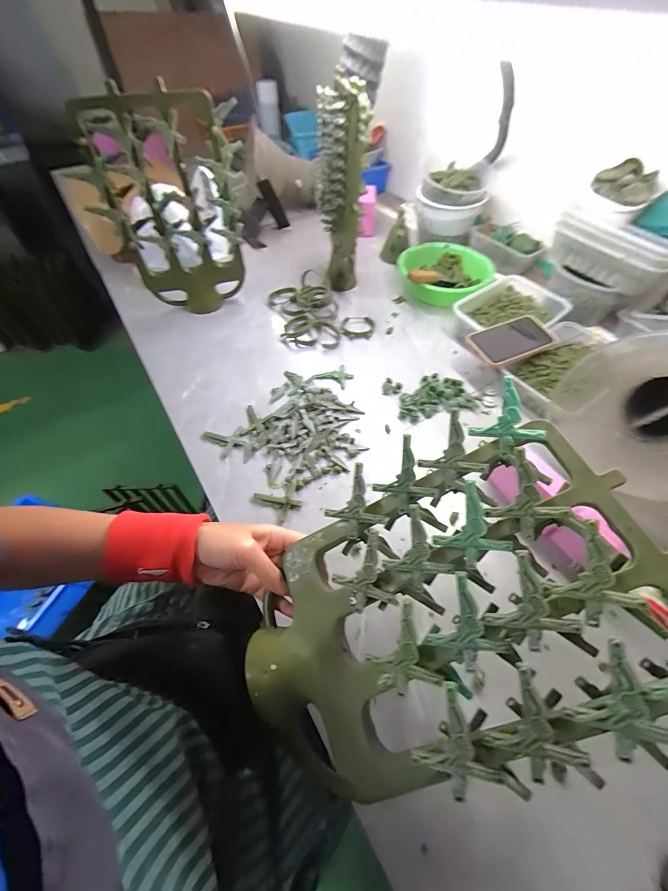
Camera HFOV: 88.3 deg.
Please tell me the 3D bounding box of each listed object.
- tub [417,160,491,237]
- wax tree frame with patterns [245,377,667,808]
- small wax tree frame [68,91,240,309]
[{"bbox_3d":[0.296,-0.600,0.848,0.164,0.112,0.135,-14,56,-9],"label":"tub"},{"bbox_3d":[0.076,0.126,0.294,0.329,0.085,0.243,-30,59,17],"label":"wax tree frame with patterns"},{"bbox_3d":[-0.290,-0.425,0.645,0.256,0.325,0.094,-14,56,-9],"label":"small wax tree frame"}]

